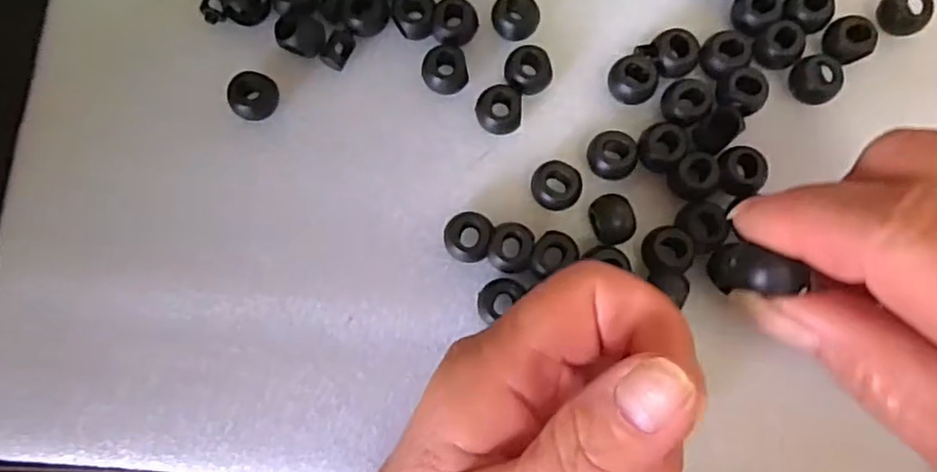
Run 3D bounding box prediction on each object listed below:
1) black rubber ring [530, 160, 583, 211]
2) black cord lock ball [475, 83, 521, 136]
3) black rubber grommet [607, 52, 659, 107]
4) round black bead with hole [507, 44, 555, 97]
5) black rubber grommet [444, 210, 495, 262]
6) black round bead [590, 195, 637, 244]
[{"bbox_3d":[0.033,-0.019,0.250,0.019,0.013,0.018,0,80,-1],"label":"black rubber ring"},{"bbox_3d":[0.012,-0.050,0.256,0.018,0.009,0.018,0,80,-1],"label":"black cord lock ball"},{"bbox_3d":[0.065,-0.062,0.259,0.018,0.015,0.019,0,80,-1],"label":"black rubber grommet"},{"bbox_3d":[0.024,-0.065,0.259,0.019,0.011,0.018,0,80,-1],"label":"round black bead with hole"},{"bbox_3d":[0.000,0.001,0.247,0.017,0.015,0.018,4,80,0],"label":"black rubber grommet"},{"bbox_3d":[0.054,-0.006,0.244,0.014,0.016,0.019,-11,81,-3],"label":"black round bead"}]

